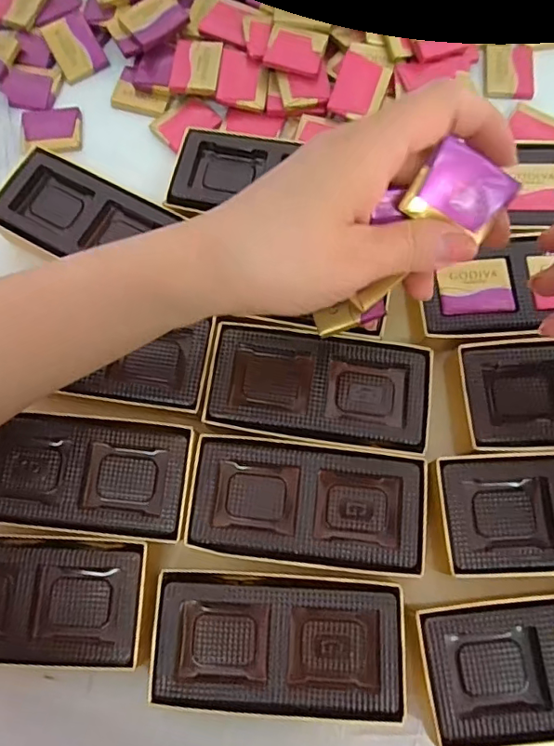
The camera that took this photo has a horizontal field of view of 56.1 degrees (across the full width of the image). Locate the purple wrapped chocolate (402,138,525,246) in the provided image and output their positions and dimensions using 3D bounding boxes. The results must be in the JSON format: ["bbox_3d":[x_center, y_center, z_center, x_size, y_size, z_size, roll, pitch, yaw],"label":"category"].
[{"bbox_3d":[0.075,-0.073,0.214,0.040,0.005,0.031,22,109,-18],"label":"purple wrapped chocolate"}]

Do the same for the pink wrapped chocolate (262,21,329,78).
[{"bbox_3d":[0.012,-0.210,0.341,0.036,0.011,0.032,14,75,6],"label":"pink wrapped chocolate"}]

